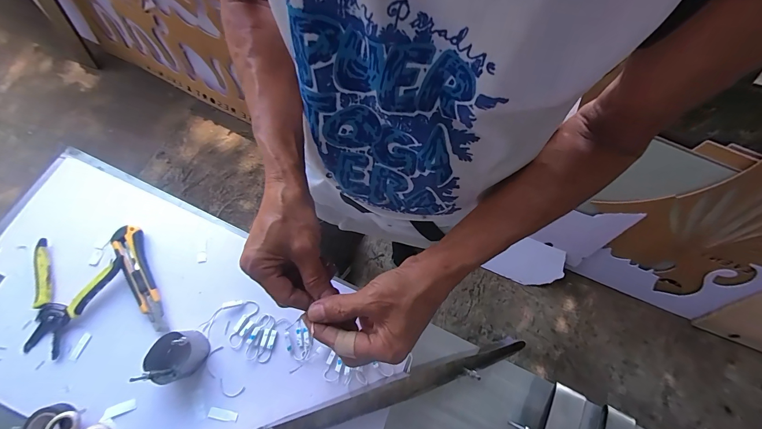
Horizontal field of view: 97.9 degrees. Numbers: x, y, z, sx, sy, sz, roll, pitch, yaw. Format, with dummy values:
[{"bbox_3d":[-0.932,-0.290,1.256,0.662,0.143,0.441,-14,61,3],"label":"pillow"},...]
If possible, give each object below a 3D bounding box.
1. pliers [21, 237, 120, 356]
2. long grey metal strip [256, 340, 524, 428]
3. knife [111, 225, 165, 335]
[{"bbox_3d":[-0.468,0.126,0.486,0.140,0.027,0.150,11,74,3],"label":"pliers"},{"bbox_3d":[-0.022,0.256,0.442,0.450,0.041,0.032,-18,74,-5],"label":"long grey metal strip"},{"bbox_3d":[-0.356,0.092,0.498,0.040,0.028,0.165,-29,76,-8],"label":"knife"}]

